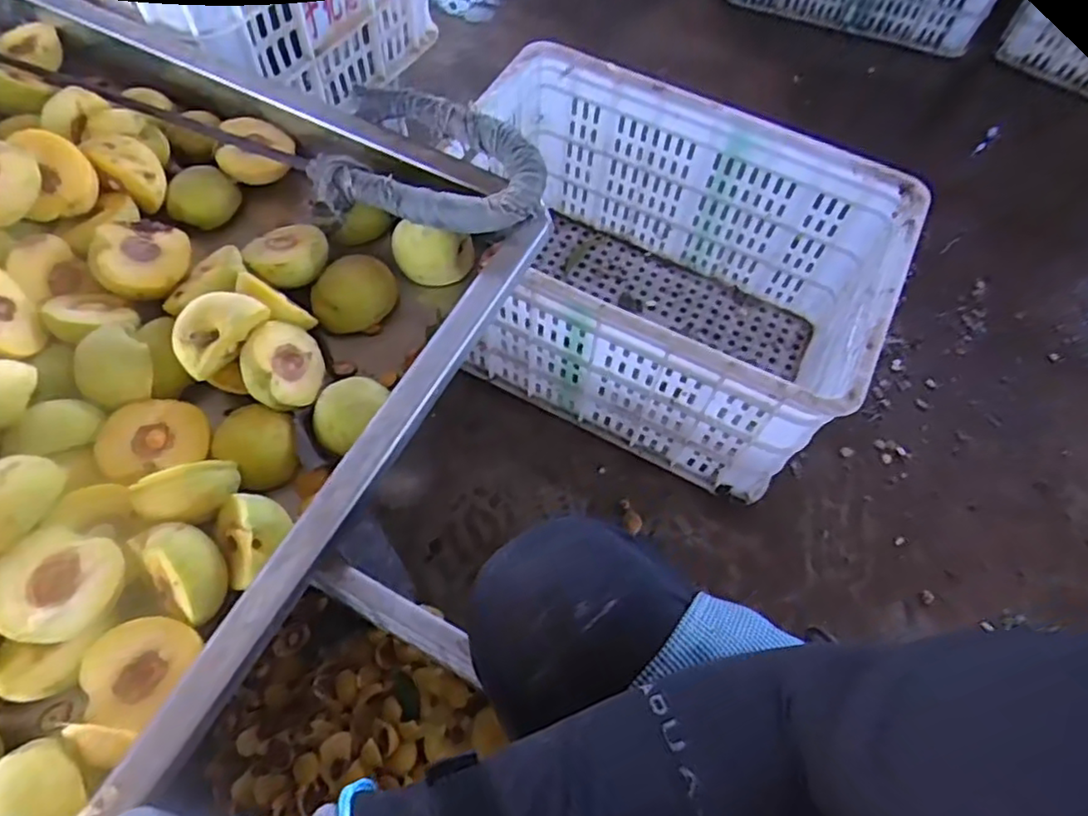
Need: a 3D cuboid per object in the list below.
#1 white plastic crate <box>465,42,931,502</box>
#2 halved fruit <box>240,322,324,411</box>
[{"bbox_3d":[0.136,-0.170,0.867,0.523,0.289,0.359,26,63,10],"label":"white plastic crate"},{"bbox_3d":[-0.175,-0.025,0.434,0.032,0.053,0.056,-22,90,30],"label":"halved fruit"}]

